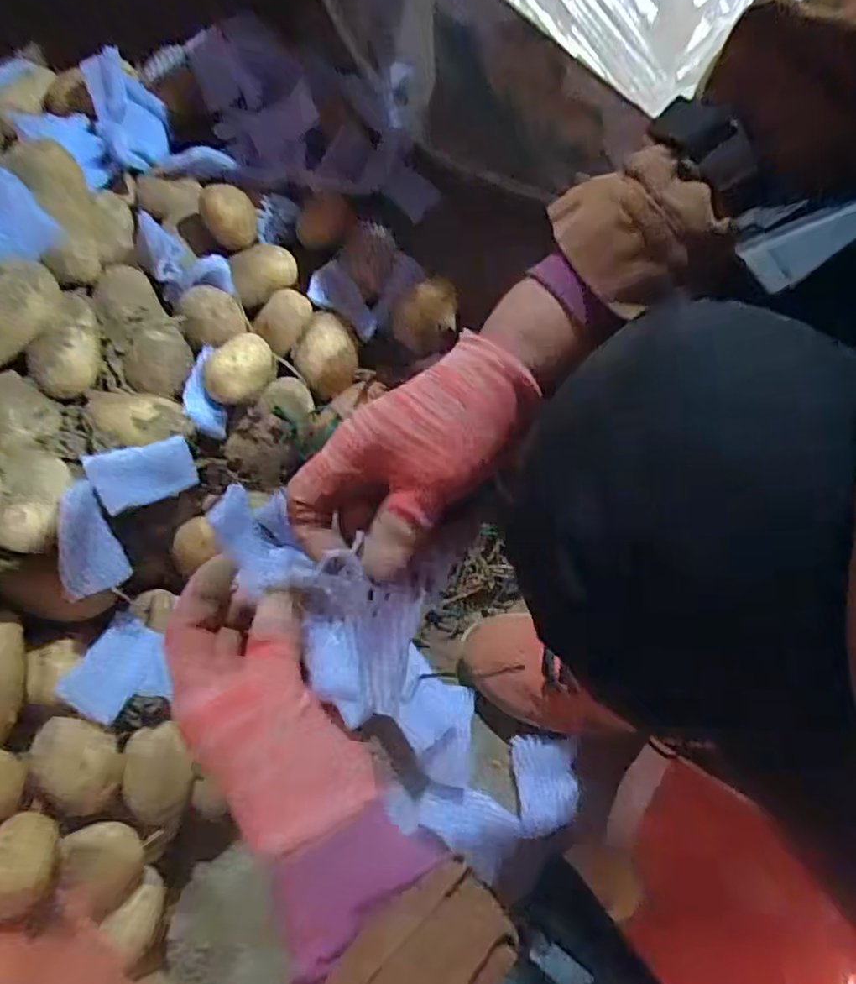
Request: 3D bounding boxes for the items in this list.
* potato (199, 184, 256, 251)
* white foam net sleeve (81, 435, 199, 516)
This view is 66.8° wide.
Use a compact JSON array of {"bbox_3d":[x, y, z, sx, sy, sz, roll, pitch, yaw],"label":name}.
[{"bbox_3d":[-0.206,-0.286,0.677,0.051,0.061,0.048,0,71,1],"label":"potato"},{"bbox_3d":[-0.260,-0.018,0.595,0.089,0.004,0.053,-21,92,-36],"label":"white foam net sleeve"}]

